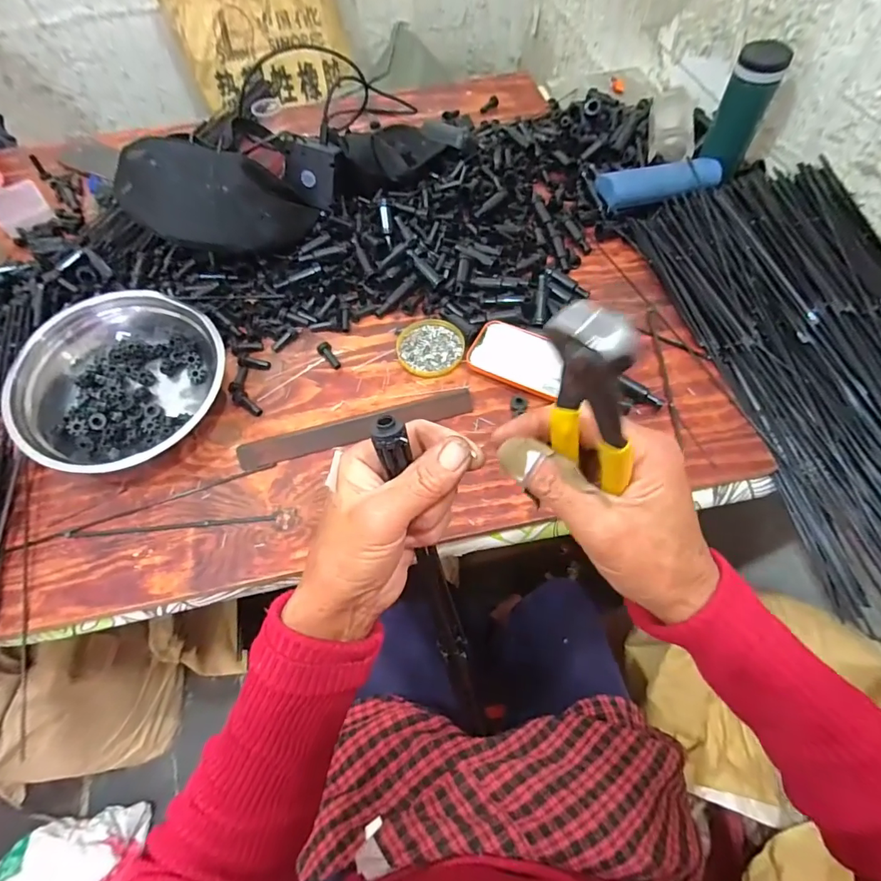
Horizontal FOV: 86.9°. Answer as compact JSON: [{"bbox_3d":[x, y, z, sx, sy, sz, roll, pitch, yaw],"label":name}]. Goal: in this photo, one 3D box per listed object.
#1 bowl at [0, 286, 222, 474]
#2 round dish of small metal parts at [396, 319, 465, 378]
[{"bbox_3d":[-0.355,-0.062,0.527,0.210,0.090,0.209,-1,61,2],"label":"bowl"},{"bbox_3d":[-0.012,-0.118,0.590,0.082,0.008,0.086,-1,61,2],"label":"round dish of small metal parts"}]

